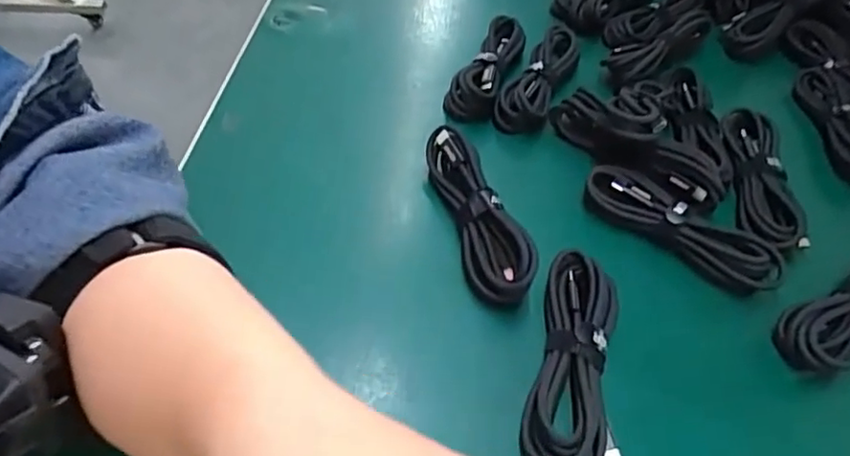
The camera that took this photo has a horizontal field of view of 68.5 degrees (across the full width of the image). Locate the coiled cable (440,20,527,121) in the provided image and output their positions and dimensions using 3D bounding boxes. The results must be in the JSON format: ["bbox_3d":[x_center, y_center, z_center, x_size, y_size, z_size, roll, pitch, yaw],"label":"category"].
[{"bbox_3d":[0.045,-0.115,0.439,0.033,0.021,0.104,19,49,10],"label":"coiled cable"}]

